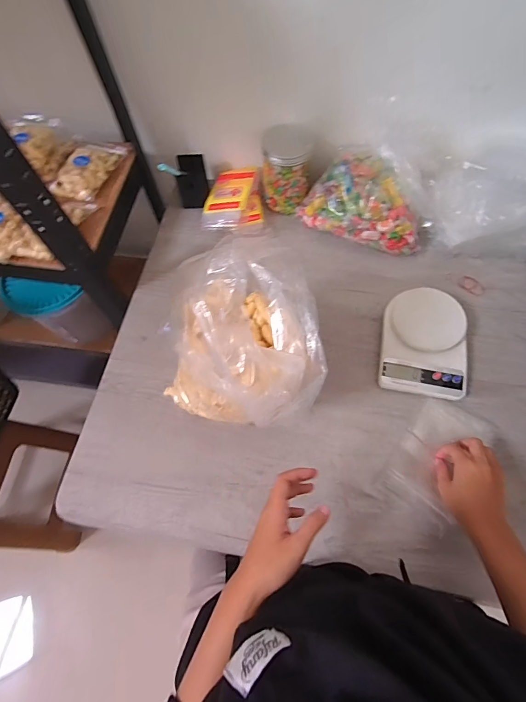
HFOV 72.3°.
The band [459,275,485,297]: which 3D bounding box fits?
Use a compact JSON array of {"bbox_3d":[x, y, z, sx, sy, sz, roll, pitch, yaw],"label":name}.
[{"bbox_3d":[0.372,-0.114,0.639,0.042,0.004,0.027,39,85,18],"label":"band"}]

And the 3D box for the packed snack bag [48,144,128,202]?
[{"bbox_3d":[-0.319,-0.332,0.647,0.083,0.030,0.148,16,67,10],"label":"packed snack bag"}]

